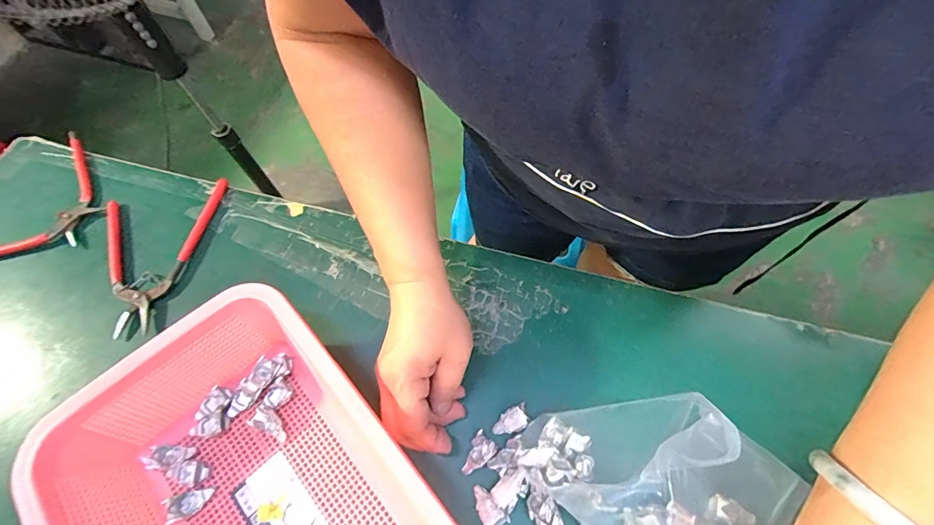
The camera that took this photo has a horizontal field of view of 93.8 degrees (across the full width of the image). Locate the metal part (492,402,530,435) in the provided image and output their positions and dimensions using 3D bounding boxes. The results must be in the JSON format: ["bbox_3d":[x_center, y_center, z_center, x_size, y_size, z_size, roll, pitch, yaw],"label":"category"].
[{"bbox_3d":[0.034,0.123,0.338,0.030,0.015,0.016,-28,67,-11],"label":"metal part"}]

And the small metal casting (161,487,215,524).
[{"bbox_3d":[-0.202,0.174,0.319,0.030,0.014,0.018,-24,66,-9],"label":"small metal casting"}]

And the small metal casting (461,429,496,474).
[{"bbox_3d":[0.007,0.144,0.327,0.018,0.018,0.030,36,71,17],"label":"small metal casting"}]

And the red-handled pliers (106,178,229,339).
[{"bbox_3d":[-0.283,-0.010,0.410,0.106,0.015,0.144,-13,65,-5],"label":"red-handled pliers"}]

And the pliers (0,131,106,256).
[{"bbox_3d":[-0.423,-0.054,0.440,0.099,0.007,0.170,18,66,10],"label":"pliers"}]

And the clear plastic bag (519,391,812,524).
[{"bbox_3d":[0.135,0.151,0.312,0.138,0.032,0.157,-40,69,-16],"label":"clear plastic bag"}]

